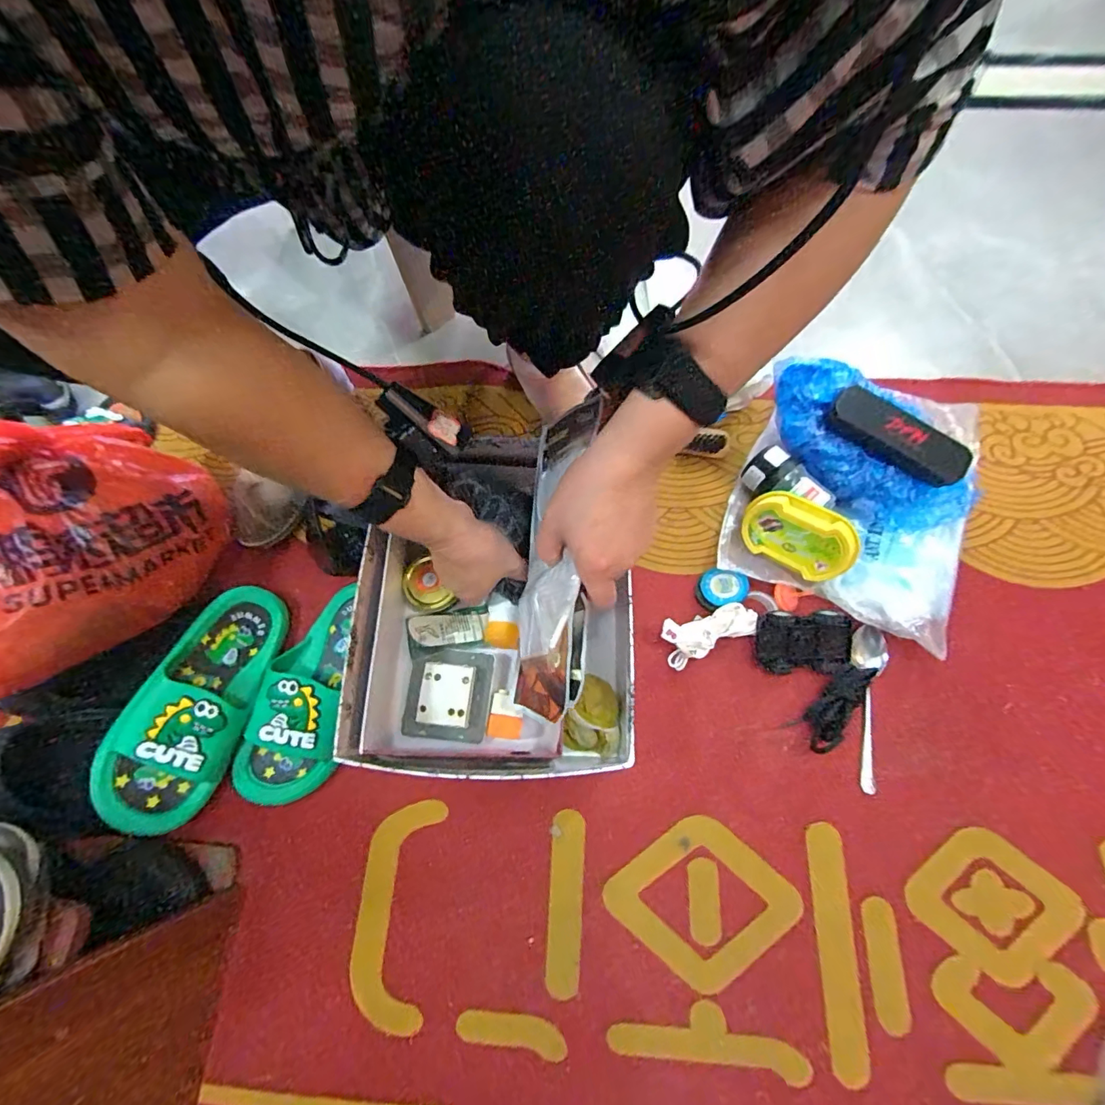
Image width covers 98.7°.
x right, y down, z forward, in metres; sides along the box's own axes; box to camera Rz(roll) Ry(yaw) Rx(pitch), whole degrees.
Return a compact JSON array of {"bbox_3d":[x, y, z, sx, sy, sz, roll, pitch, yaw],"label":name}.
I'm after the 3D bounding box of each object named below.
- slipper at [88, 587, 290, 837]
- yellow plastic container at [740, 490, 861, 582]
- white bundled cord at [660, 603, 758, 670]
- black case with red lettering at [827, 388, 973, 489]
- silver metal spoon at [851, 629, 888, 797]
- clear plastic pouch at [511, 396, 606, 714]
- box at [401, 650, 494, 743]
[{"bbox_3d":[-0.342,0.138,0.460,0.099,0.053,0.236,27,60,-23],"label":"slipper"},{"bbox_3d":[0.263,-0.020,0.509,0.113,0.070,0.037,32,34,25],"label":"yellow plastic container"},{"bbox_3d":[0.162,0.081,0.499,0.095,0.045,0.046,-25,72,-8],"label":"white bundled cord"},{"bbox_3d":[0.370,-0.122,0.509,0.146,0.027,0.054,33,74,13],"label":"black case with red lettering"},{"bbox_3d":[0.326,0.158,0.486,0.038,0.023,0.161,2,85,1],"label":"silver metal spoon"},{"bbox_3d":[0.001,-0.002,0.406,0.023,0.108,0.271,11,78,-24],"label":"clear plastic pouch"},{"bbox_3d":[-0.105,0.141,0.470,0.083,0.022,0.085,3,70,3],"label":"box"}]

